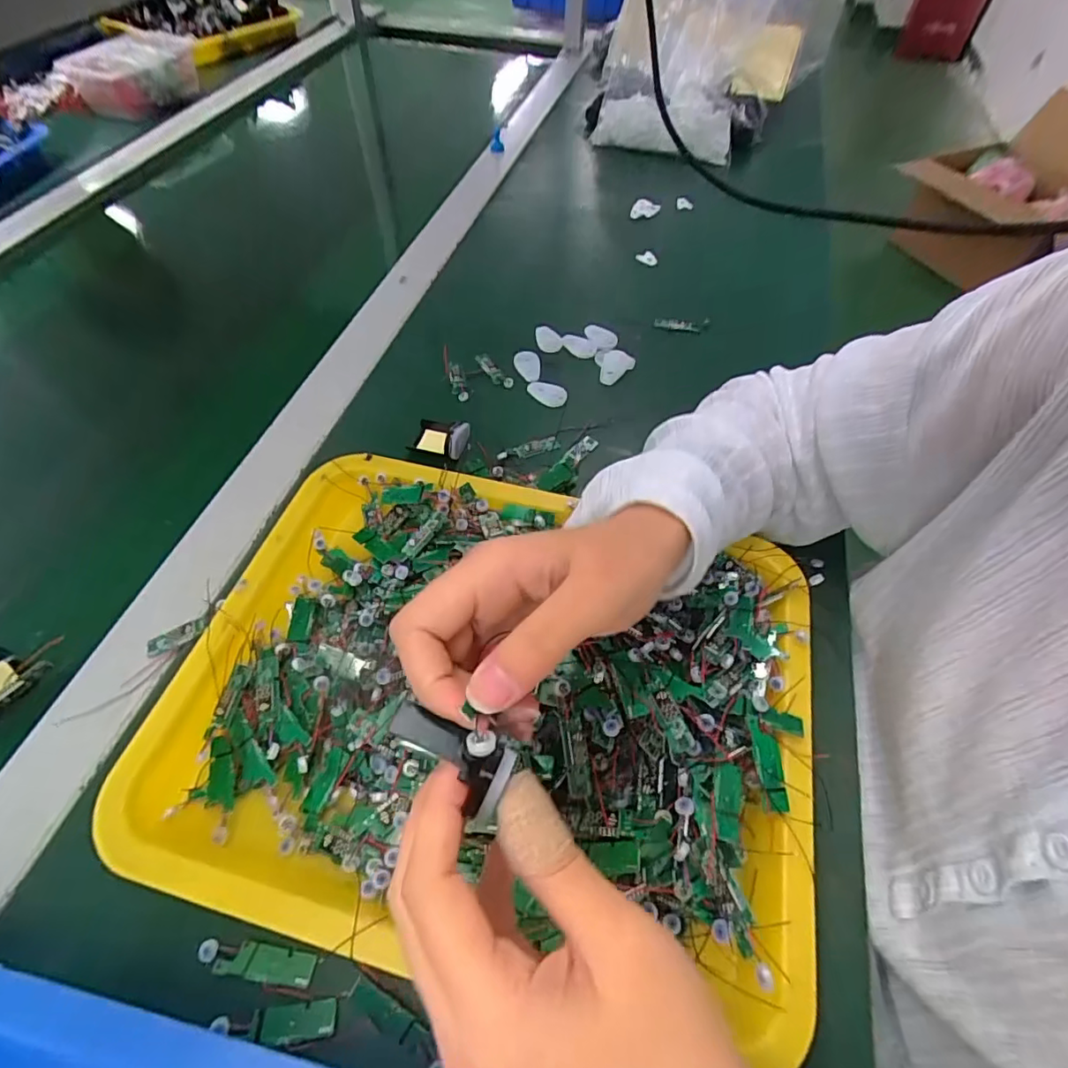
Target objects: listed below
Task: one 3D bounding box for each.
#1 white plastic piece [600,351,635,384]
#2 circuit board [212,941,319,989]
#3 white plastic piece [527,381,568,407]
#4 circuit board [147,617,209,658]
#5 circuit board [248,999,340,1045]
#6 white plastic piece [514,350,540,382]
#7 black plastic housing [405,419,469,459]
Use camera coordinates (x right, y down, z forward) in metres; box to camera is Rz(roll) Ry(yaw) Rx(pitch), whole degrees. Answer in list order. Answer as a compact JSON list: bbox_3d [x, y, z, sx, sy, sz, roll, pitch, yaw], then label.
[{"bbox_3d":[0.075,-0.149,0.493,0.028,0.009,0.039,12,55,8],"label":"white plastic piece"},{"bbox_3d":[-0.121,0.193,0.248,0.042,0.004,0.013,7,55,4],"label":"circuit board"},{"bbox_3d":[0.011,-0.121,0.471,0.036,0.006,0.020,24,58,16],"label":"white plastic piece"},{"bbox_3d":[-0.218,0.063,0.336,0.036,0.005,0.013,-25,58,-17],"label":"circuit board"},{"bbox_3d":[-0.104,0.211,0.236,0.035,0.004,0.013,-5,55,-4],"label":"circuit board"},{"bbox_3d":[-0.006,-0.151,0.490,0.024,0.007,0.034,3,54,1],"label":"white plastic piece"},{"bbox_3d":[-0.073,-0.076,0.433,0.044,0.015,0.038,10,55,6],"label":"black plastic housing"}]

